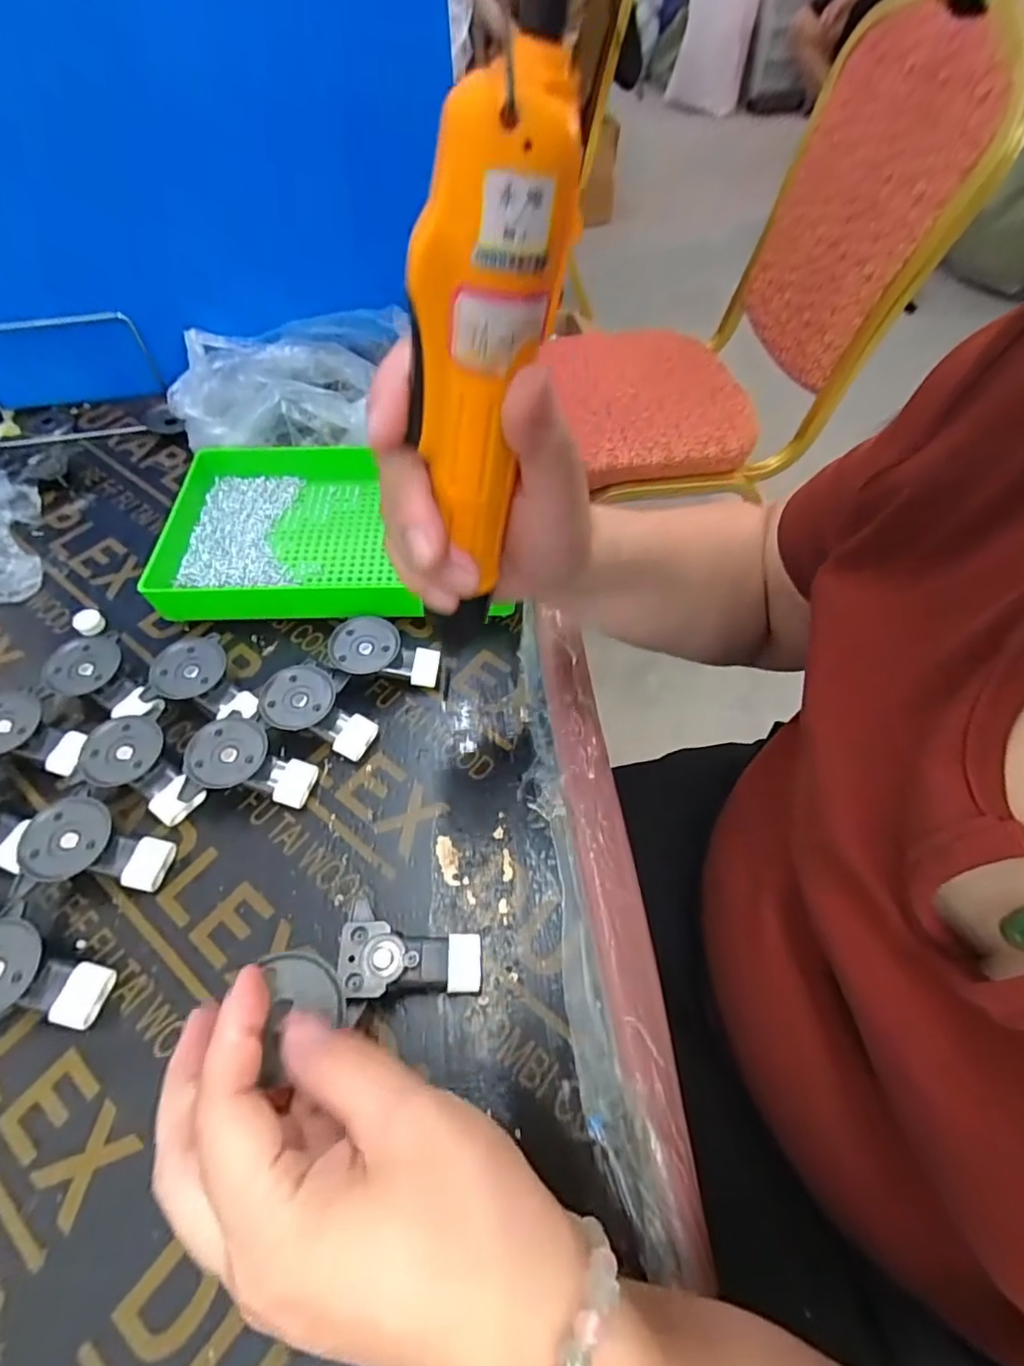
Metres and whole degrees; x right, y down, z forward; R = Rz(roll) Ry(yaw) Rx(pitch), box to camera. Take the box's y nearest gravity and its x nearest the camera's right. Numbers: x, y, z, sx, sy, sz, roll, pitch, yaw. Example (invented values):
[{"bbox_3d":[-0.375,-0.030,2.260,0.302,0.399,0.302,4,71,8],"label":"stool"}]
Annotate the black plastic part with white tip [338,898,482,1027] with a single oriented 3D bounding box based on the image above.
[{"bbox_3d":[-0.048,0.132,0.288,0.066,0.015,0.048,10,55,-14],"label":"black plastic part with white tip"}]

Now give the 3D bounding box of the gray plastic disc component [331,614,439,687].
[{"bbox_3d":[-0.080,-0.018,0.384,0.064,0.030,0.038,-3,56,-2],"label":"gray plastic disc component"}]

